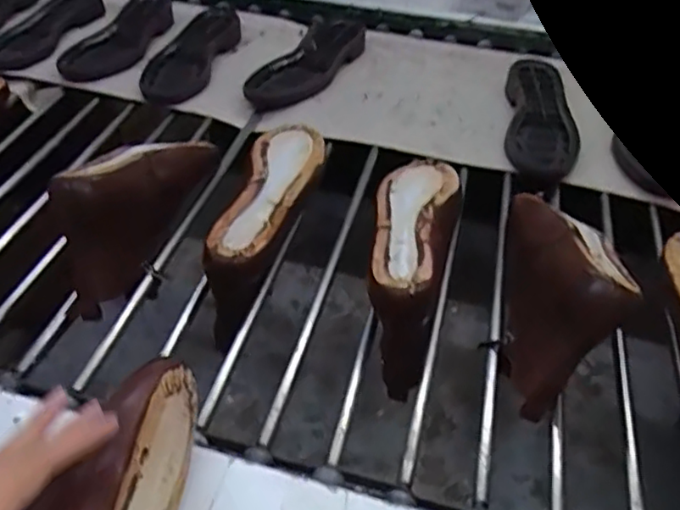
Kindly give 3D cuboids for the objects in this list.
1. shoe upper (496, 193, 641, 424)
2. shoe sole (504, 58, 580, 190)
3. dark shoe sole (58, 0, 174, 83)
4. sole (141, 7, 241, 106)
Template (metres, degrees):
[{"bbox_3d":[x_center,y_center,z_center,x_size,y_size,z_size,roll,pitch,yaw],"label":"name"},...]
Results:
[{"bbox_3d":[0.203,0.014,0.589,0.091,0.101,0.250,11,45,10],"label":"shoe upper"},{"bbox_3d":[0.274,-0.193,0.866,0.089,0.032,0.264,8,44,8],"label":"shoe sole"},{"bbox_3d":[-0.353,-0.360,1.050,0.104,0.047,0.298,10,44,9],"label":"dark shoe sole"},{"bbox_3d":[-0.230,-0.316,1.001,0.086,0.048,0.289,9,44,8],"label":"sole"}]

